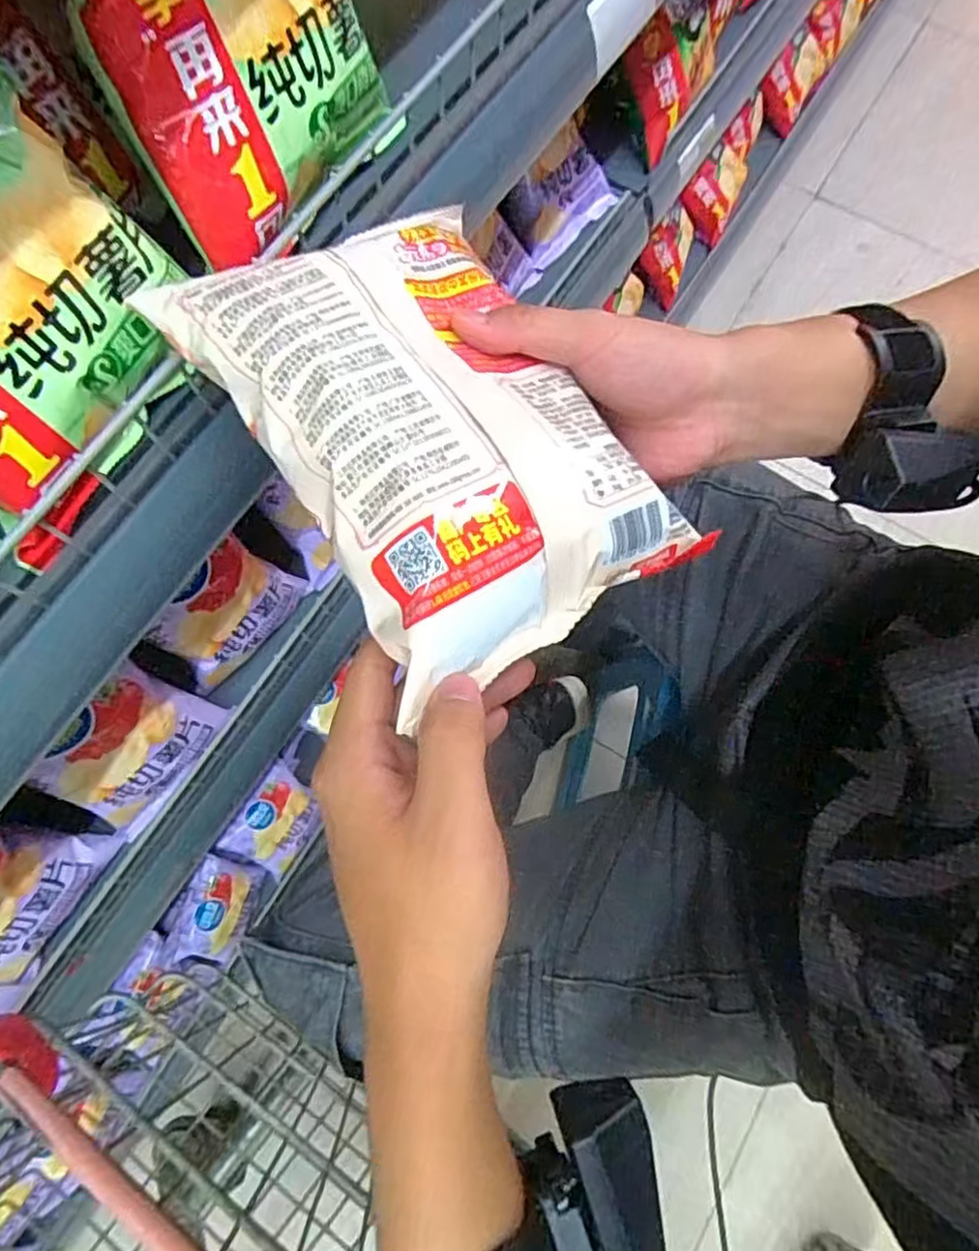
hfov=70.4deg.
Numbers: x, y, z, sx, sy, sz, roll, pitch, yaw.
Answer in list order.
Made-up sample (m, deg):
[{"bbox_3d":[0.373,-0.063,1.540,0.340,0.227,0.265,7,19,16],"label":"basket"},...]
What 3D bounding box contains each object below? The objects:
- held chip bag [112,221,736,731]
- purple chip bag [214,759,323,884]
[{"bbox_3d":[-0.019,-0.086,0.290,0.157,0.055,0.203,-28,77,-27],"label":"held chip bag"},{"bbox_3d":[-0.251,0.228,0.821,0.092,0.045,0.108,39,69,-21],"label":"purple chip bag"}]

